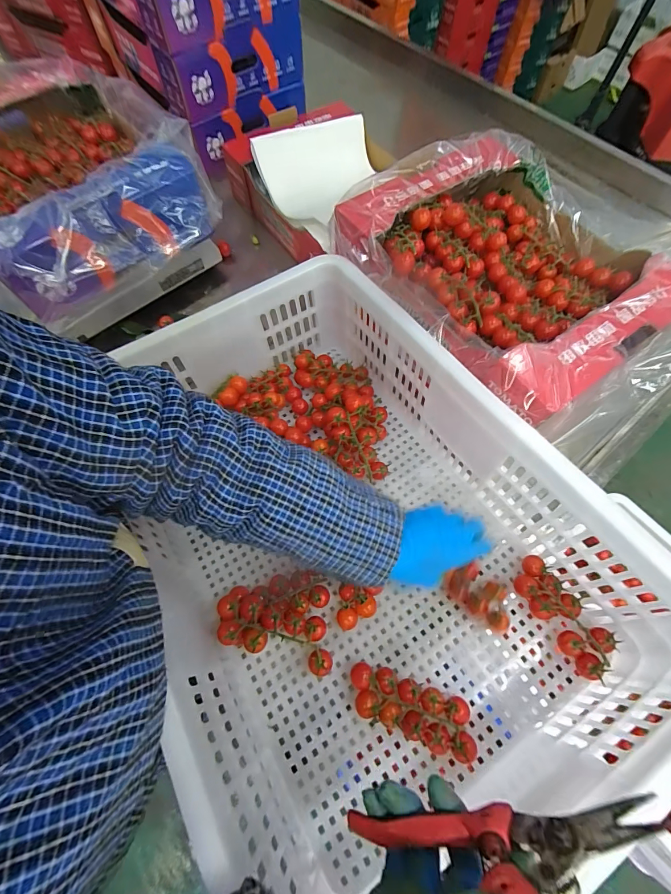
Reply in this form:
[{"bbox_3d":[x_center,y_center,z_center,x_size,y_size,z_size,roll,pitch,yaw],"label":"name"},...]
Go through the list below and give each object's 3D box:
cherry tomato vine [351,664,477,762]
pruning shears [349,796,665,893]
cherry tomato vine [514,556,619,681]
[{"bbox_3d":[0.077,0.267,0.375,0.126,0.027,0.048,18,67,8],"label":"cherry tomato vine"},{"bbox_3d":[0.084,0.223,0.197,0.172,0.055,0.026,-16,66,10],"label":"pruning shears"},{"bbox_3d":[0.250,0.183,0.403,0.045,0.033,0.122,-27,69,-11],"label":"cherry tomato vine"}]

